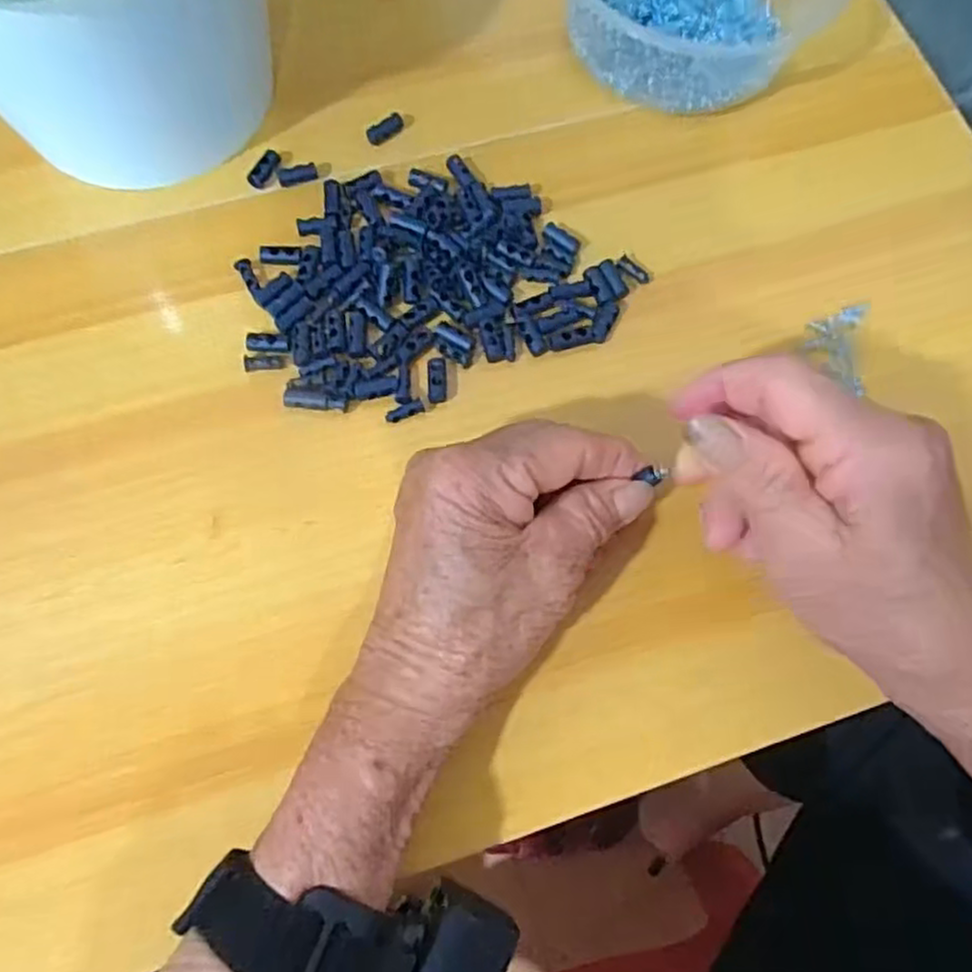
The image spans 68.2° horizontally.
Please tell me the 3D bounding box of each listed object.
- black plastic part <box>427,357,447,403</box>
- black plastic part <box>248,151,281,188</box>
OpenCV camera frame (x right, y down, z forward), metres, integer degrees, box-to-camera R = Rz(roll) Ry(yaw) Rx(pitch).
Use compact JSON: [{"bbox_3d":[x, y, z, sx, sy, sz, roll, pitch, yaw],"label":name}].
[{"bbox_3d":[-0.020,-0.045,0.300,0.008,0.004,0.019,-2,72,-4],"label":"black plastic part"},{"bbox_3d":[-0.101,-0.145,0.327,0.006,0.004,0.018,31,75,7],"label":"black plastic part"}]

